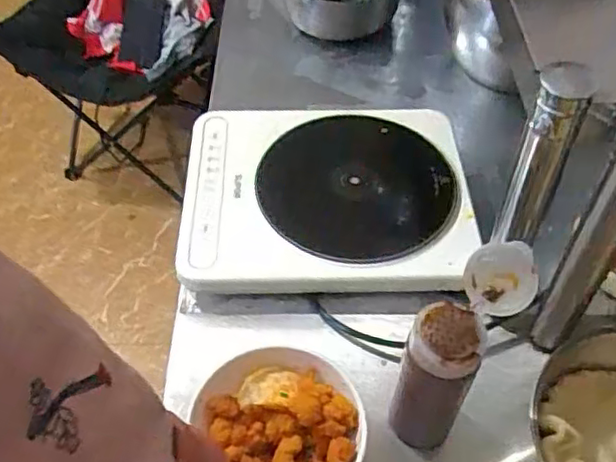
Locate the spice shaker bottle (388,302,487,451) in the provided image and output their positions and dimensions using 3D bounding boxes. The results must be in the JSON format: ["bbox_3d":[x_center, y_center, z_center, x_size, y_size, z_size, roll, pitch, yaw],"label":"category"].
[{"bbox_3d":[0.098,0.120,0.501,0.052,0.155,0.051,0,52,0],"label":"spice shaker bottle"}]

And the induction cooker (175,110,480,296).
[{"bbox_3d":[0.020,-0.038,0.718,0.319,0.045,0.259,3,52,2],"label":"induction cooker"}]

